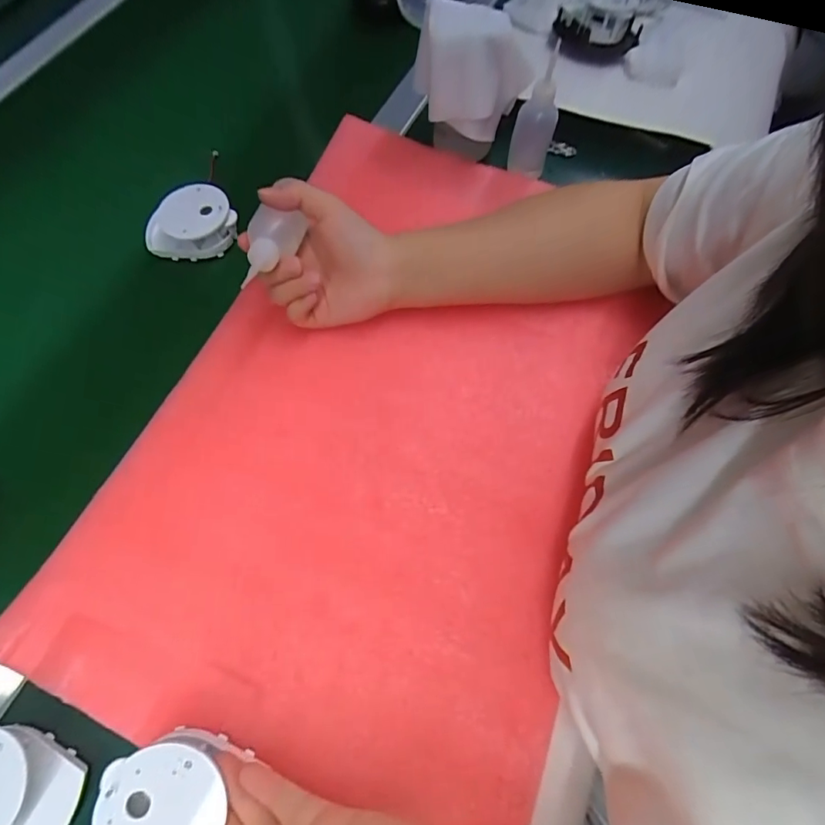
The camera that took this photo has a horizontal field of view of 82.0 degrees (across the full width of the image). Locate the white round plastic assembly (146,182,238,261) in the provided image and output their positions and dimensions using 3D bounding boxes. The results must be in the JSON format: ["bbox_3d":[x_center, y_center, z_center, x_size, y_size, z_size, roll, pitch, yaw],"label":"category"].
[{"bbox_3d":[-0.202,-0.170,0.432,0.078,0.038,0.052,-33,69,-14],"label":"white round plastic assembly"}]

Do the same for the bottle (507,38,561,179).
[{"bbox_3d":[0.114,-0.269,0.444,0.034,0.108,0.041,37,71,16],"label":"bottle"}]

